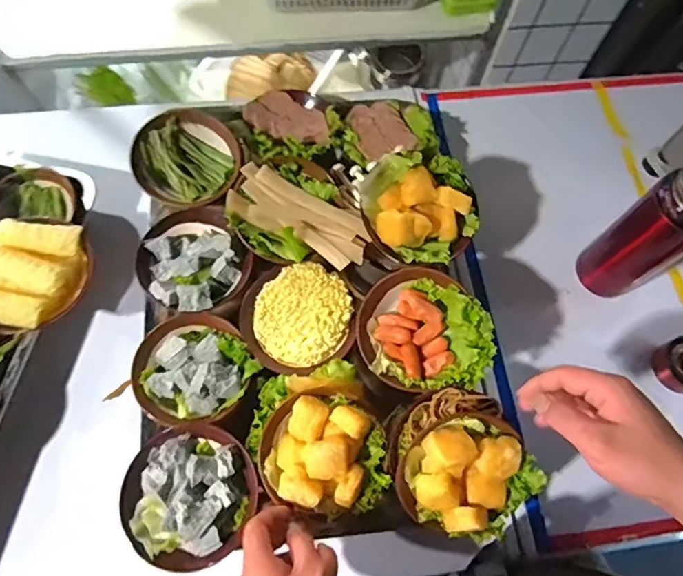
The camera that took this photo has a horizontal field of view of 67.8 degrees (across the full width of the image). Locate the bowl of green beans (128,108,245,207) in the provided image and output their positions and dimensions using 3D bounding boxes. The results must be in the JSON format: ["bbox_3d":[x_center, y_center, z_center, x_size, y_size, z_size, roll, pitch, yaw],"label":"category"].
[{"bbox_3d":[-0.196,-0.161,0.654,0.130,0.048,0.124,1,69,-3],"label":"bowl of green beans"}]

